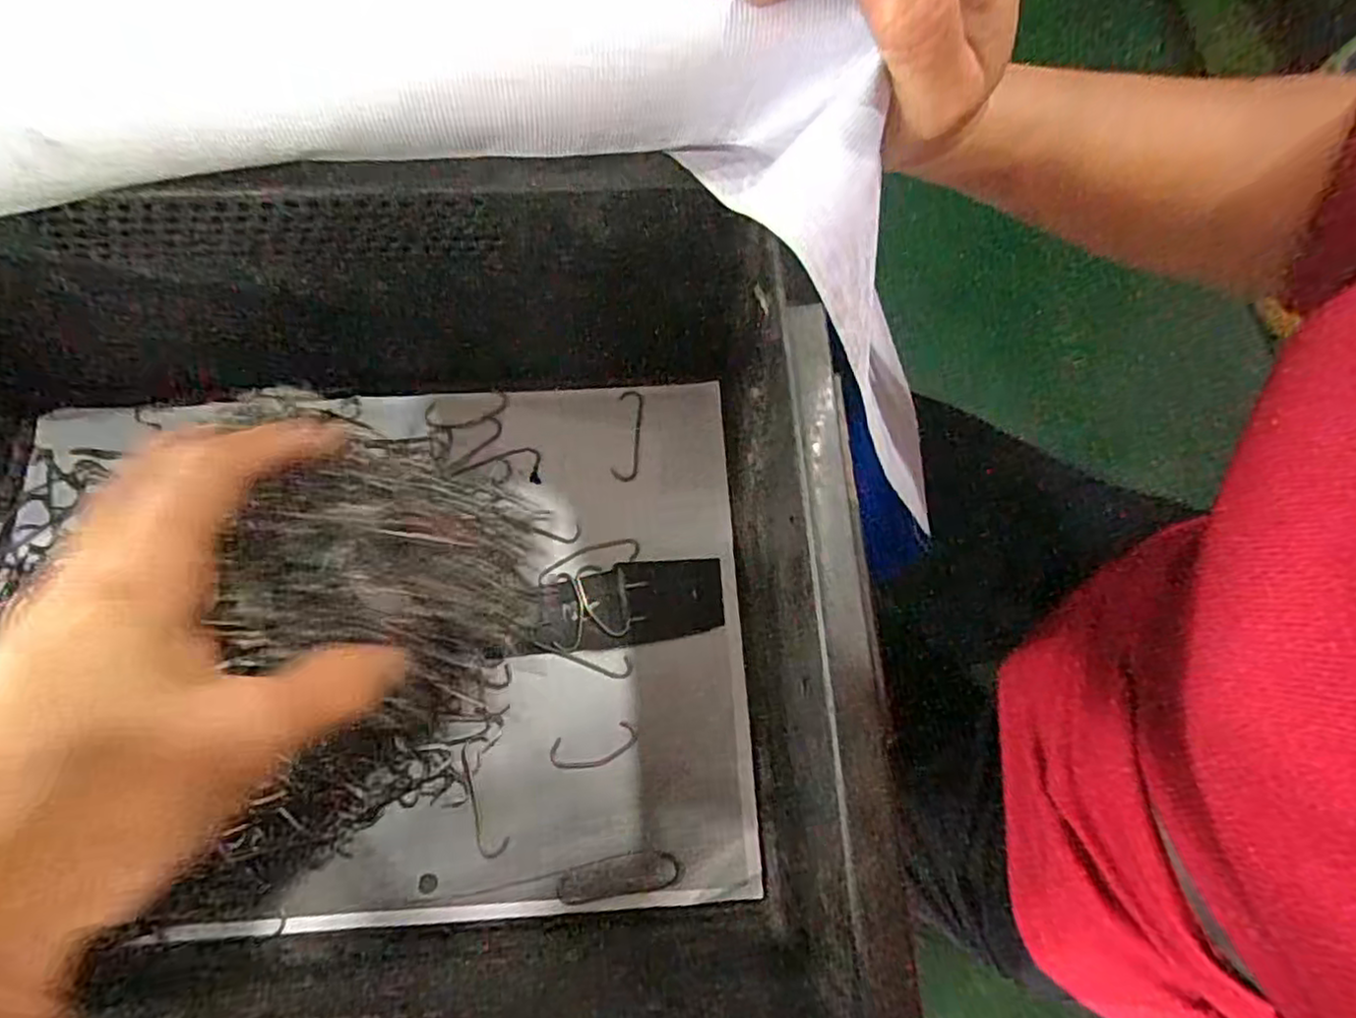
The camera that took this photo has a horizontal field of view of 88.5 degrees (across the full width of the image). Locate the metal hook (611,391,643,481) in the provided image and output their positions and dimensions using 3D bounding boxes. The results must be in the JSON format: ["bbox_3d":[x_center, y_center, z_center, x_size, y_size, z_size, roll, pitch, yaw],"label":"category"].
[{"bbox_3d":[-0.022,-0.033,0.304,0.012,0.006,0.043,4,71,-3],"label":"metal hook"}]

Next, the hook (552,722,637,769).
[{"bbox_3d":[-0.032,0.090,0.262,0.033,0.004,0.013,-12,73,-8],"label":"hook"}]

